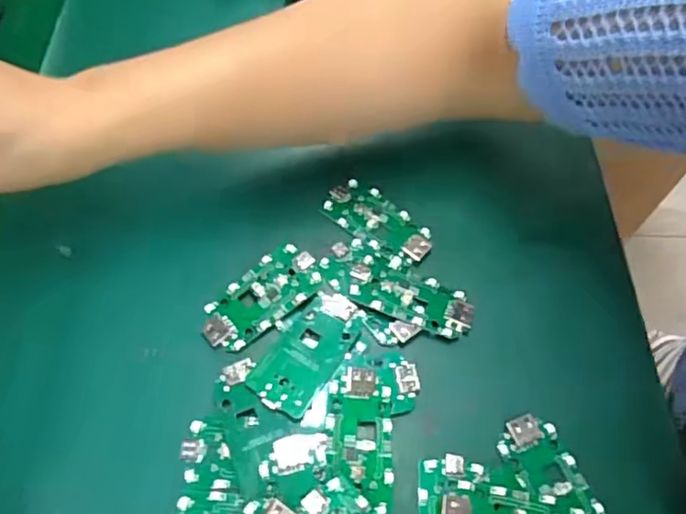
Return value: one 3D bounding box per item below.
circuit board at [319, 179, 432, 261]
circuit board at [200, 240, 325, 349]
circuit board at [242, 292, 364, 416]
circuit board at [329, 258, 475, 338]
[{"bbox_3d":[0.020,-0.021,0.322,0.063,0.005,0.030,34,65,15],"label":"circuit board"},{"bbox_3d":[-0.042,0.020,0.290,0.062,0.011,0.031,-37,68,-20],"label":"circuit board"},{"bbox_3d":[-0.016,0.044,0.277,0.031,0.005,0.064,31,64,14],"label":"circuit board"},{"bbox_3d":[0.030,0.019,0.297,0.073,0.006,0.028,19,62,8],"label":"circuit board"}]

